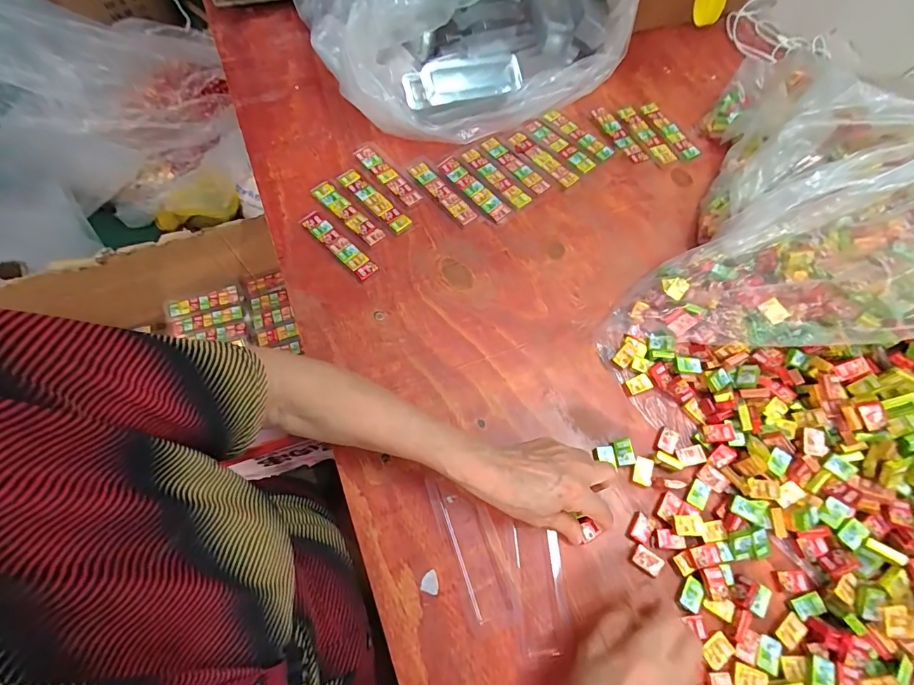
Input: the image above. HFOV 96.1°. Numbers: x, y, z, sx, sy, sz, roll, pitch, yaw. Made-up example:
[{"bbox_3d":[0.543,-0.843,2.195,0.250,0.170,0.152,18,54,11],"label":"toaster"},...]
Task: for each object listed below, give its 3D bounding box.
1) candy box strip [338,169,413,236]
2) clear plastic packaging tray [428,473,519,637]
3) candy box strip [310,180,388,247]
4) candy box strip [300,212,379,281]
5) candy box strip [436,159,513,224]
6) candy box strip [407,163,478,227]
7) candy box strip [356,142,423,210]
[{"bbox_3d":[-0.106,-0.184,0.527,0.117,0.011,0.027,41,71,16],"label":"candy box strip"},{"bbox_3d":[0.014,0.184,0.372,0.048,0.005,0.130,-19,67,-9],"label":"clear plastic packaging tray"},{"bbox_3d":[-0.137,-0.164,0.516,0.112,0.011,0.025,42,71,16],"label":"candy box strip"},{"bbox_3d":[-0.145,-0.119,0.502,0.118,0.010,0.024,41,71,16],"label":"candy box strip"},{"bbox_3d":[0.021,-0.205,0.542,0.024,0.008,0.122,-37,71,-16],"label":"candy box strip"},{"bbox_3d":[-0.020,-0.199,0.539,0.025,0.008,0.116,-38,72,-17],"label":"candy box strip"},{"bbox_3d":[-0.094,-0.225,0.548,0.028,0.007,0.125,-37,71,-16],"label":"candy box strip"}]

